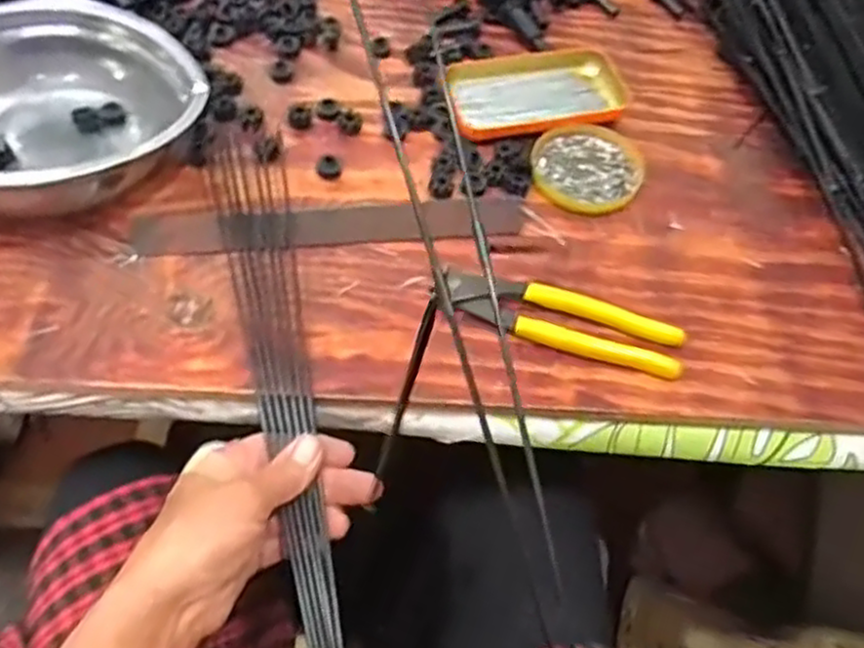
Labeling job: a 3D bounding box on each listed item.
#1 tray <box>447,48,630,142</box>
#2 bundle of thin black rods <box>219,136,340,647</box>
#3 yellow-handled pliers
[{"bbox_3d":[0.084,-0.187,0.586,0.146,0.012,0.082,-13,58,-13],"label":"tray"},{"bbox_3d":[-0.075,0.096,0.422,0.034,0.015,0.511,-10,66,-11],"label":"bundle of thin black rods"},{"bbox_3d":[0.086,-0.003,0.475,0.153,0.017,0.041,14,56,5],"label":"yellow-handled pliers"}]

